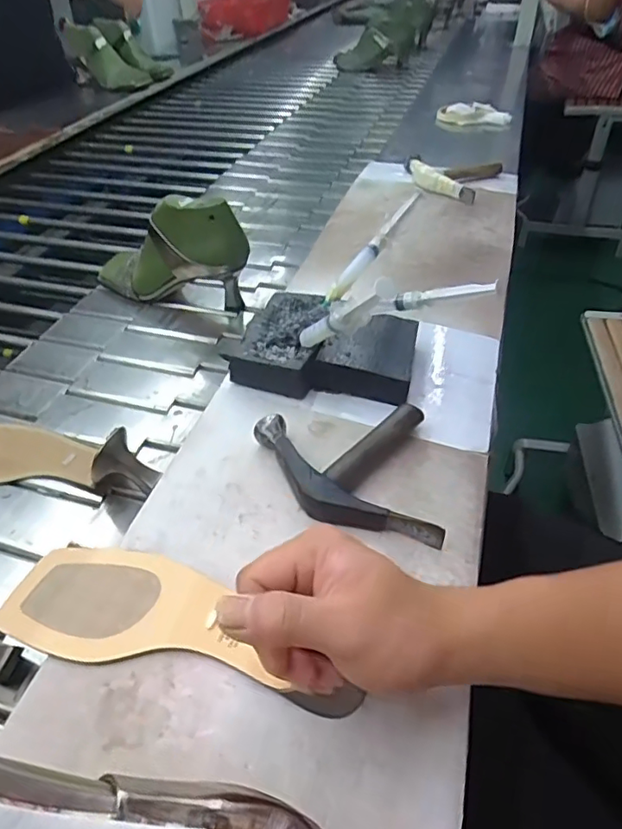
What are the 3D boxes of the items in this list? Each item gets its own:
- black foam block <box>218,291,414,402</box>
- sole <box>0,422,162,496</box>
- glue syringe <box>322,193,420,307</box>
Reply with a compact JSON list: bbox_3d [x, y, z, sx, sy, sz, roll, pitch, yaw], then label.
[{"bbox_3d":[0.020,-0.065,0.555,0.160,0.038,0.120,11,43,12],"label":"black foam block"},{"bbox_3d":[-0.247,0.029,0.533,0.239,0.052,0.079,8,43,12],"label":"sole"},{"bbox_3d":[0.064,-0.173,0.596,0.017,0.018,0.157,32,79,33],"label":"glue syringe"}]

